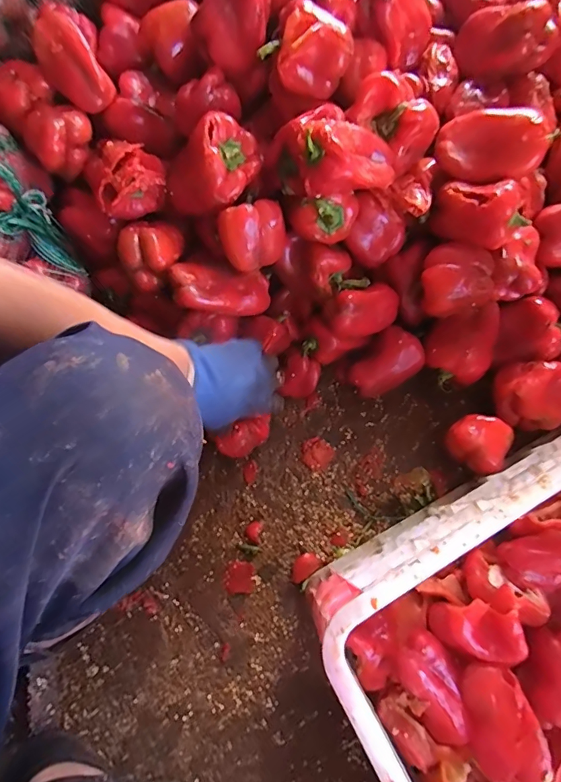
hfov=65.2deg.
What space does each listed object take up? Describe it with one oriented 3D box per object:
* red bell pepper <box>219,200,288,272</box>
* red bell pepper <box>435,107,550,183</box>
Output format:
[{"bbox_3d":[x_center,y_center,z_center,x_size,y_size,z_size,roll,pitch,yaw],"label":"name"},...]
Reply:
[{"bbox_3d":[-0.034,-0.194,0.549,0.081,0.060,0.055,-16,74,-4],"label":"red bell pepper"},{"bbox_3d":[0.256,-0.299,0.541,0.122,0.057,0.082,8,74,3],"label":"red bell pepper"}]

